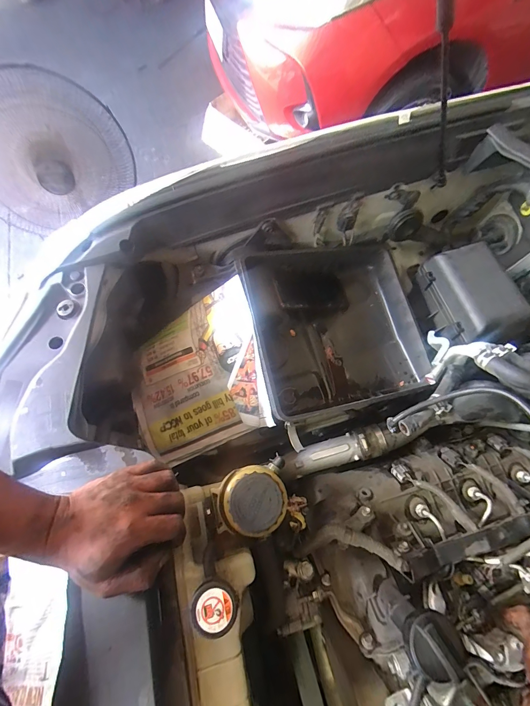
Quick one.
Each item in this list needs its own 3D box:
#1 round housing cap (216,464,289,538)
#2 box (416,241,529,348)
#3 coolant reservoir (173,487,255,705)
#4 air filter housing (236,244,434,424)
[{"bbox_3d":[-0.015,0.180,0.391,0.080,0.023,0.076,1,68,-3],"label":"round housing cap"},{"bbox_3d":[0.386,-0.102,0.583,0.130,0.096,0.198,-18,70,-10],"label":"box"},{"bbox_3d":[-0.046,0.306,0.365,0.083,0.111,0.292,-13,69,-8],"label":"coolant reservoir"},{"bbox_3d":[0.128,-0.055,0.617,0.311,0.133,0.272,-14,69,-8],"label":"air filter housing"}]

